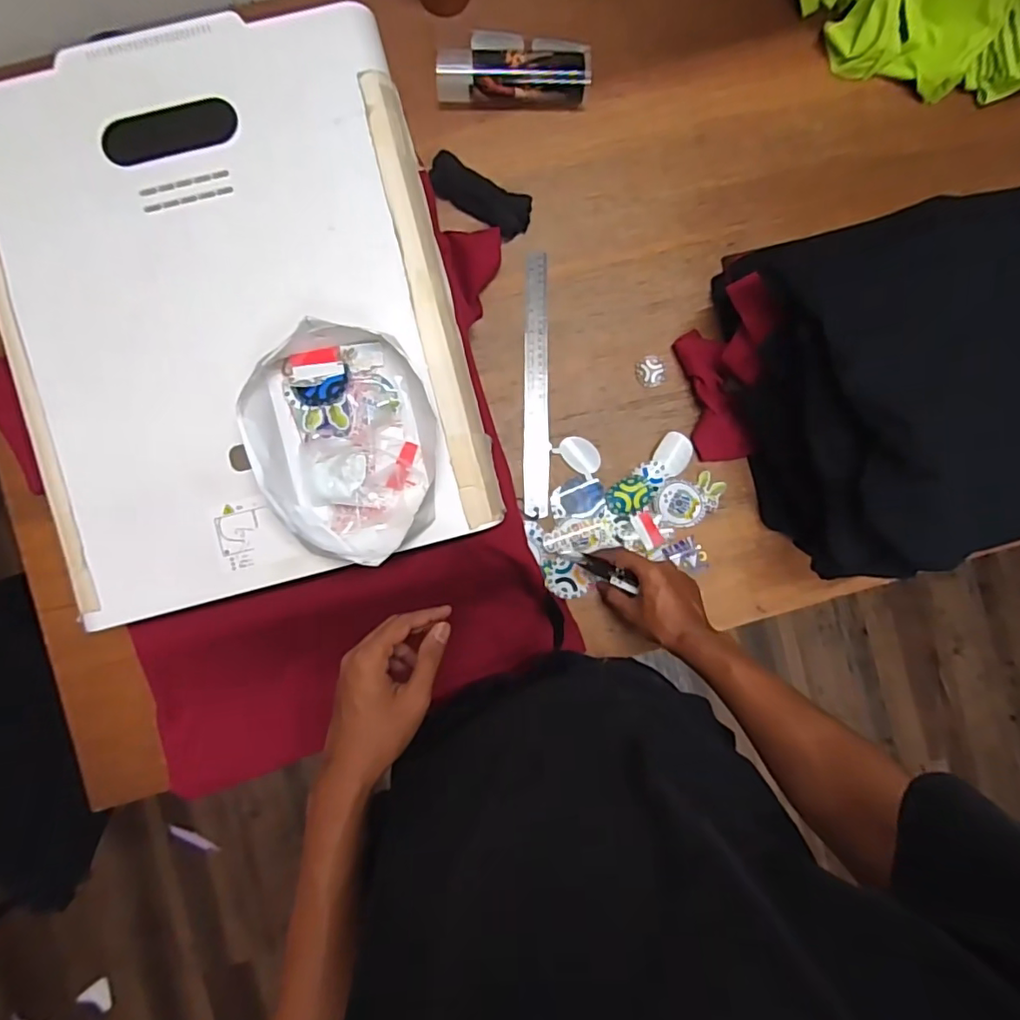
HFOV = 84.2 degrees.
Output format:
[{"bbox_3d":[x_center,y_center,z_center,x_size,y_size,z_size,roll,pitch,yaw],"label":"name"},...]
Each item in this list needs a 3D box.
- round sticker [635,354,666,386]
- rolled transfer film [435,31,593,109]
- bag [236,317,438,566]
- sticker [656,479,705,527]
[{"bbox_3d":[0.175,-0.172,0.698,0.035,0.006,0.040,-4,83,11],"label":"round sticker"},{"bbox_3d":[0.004,-0.531,0.678,0.181,0.041,0.084,0,88,-2],"label":"rolled transfer film"},{"bbox_3d":[-0.143,-0.058,0.500,0.149,0.049,0.202,-16,88,-3],"label":"bag"},{"bbox_3d":[0.210,-0.009,0.693,0.055,0.005,0.058,-4,88,-2],"label":"sticker"}]

